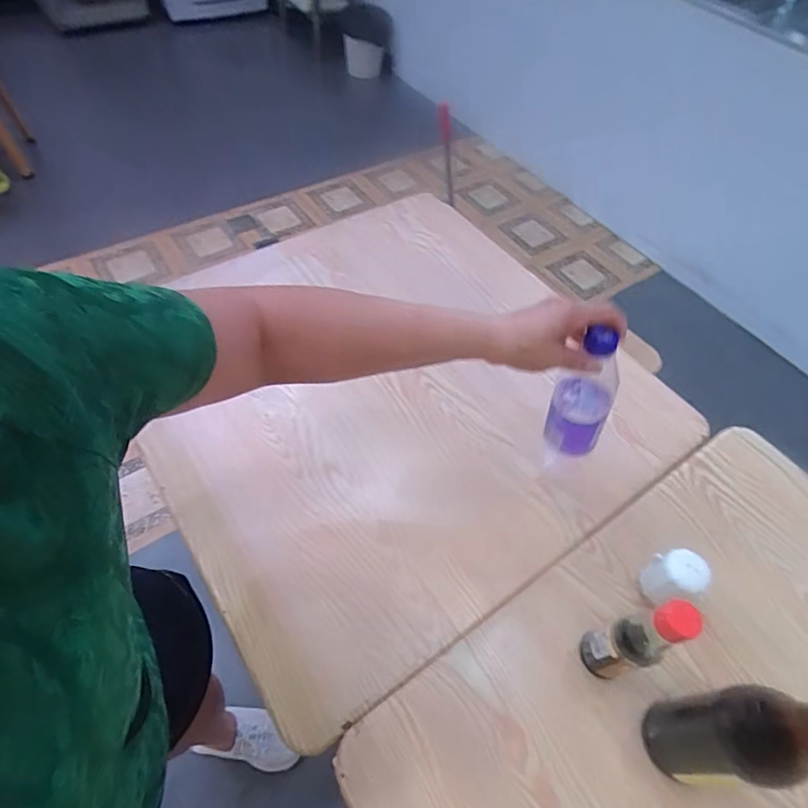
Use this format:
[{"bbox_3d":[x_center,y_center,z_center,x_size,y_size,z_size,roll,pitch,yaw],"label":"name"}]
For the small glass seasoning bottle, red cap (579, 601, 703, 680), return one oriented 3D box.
[{"bbox_3d":[0.209,0.216,0.464,0.039,0.158,0.041,3,55,-4],"label":"small glass seasoning bottle, red cap"}]

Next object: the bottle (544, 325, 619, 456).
[{"bbox_3d":[0.197,-0.019,0.551,0.060,0.168,0.056,14,47,9],"label":"bottle"}]

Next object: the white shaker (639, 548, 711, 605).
[{"bbox_3d":[0.290,0.192,0.558,0.047,0.079,0.045,3,55,-4],"label":"white shaker"}]

